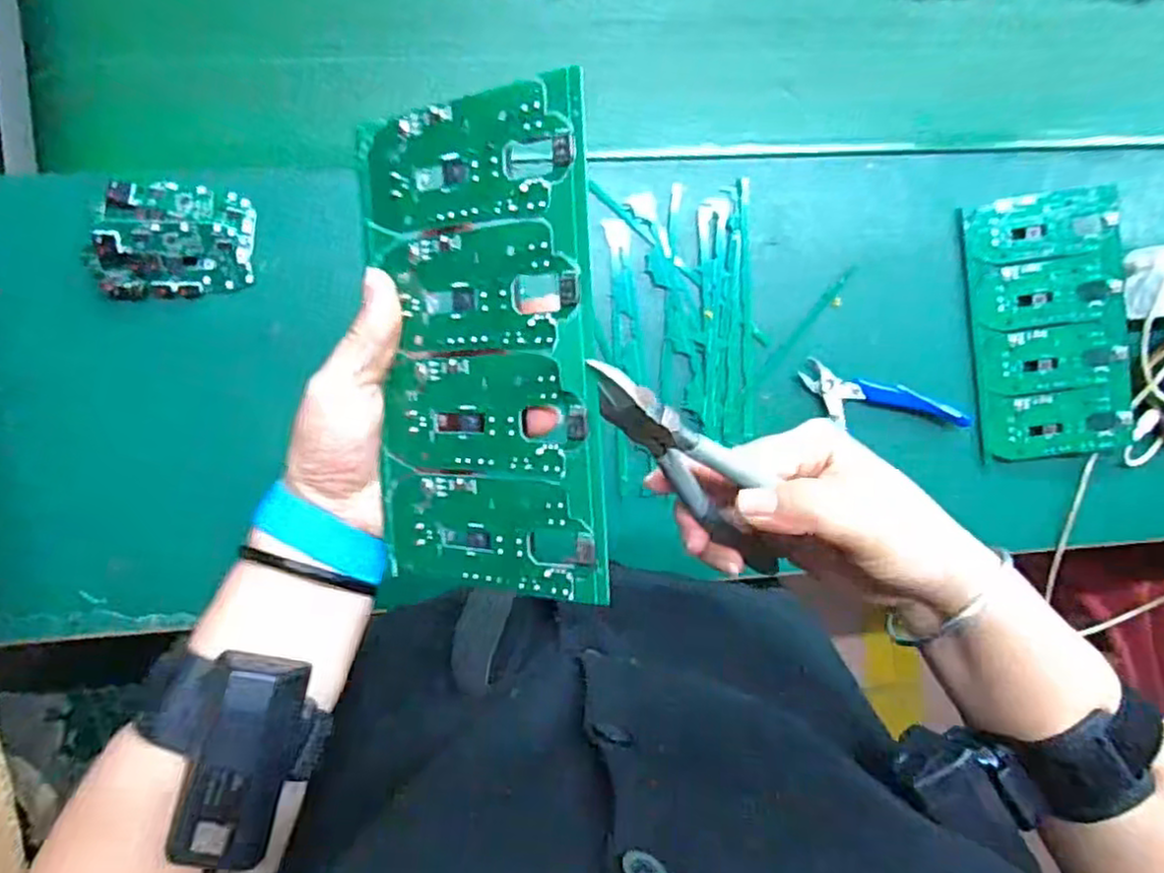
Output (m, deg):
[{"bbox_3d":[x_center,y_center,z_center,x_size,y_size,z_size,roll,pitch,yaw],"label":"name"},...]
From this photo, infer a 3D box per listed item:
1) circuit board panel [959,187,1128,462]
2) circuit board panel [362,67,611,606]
[{"bbox_3d":[0.344,-0.079,0.523,0.106,0.009,0.191,-9,99,7],"label":"circuit board panel"},{"bbox_3d":[-0.041,-0.032,0.278,0.102,0.005,0.188,1,98,30],"label":"circuit board panel"}]

